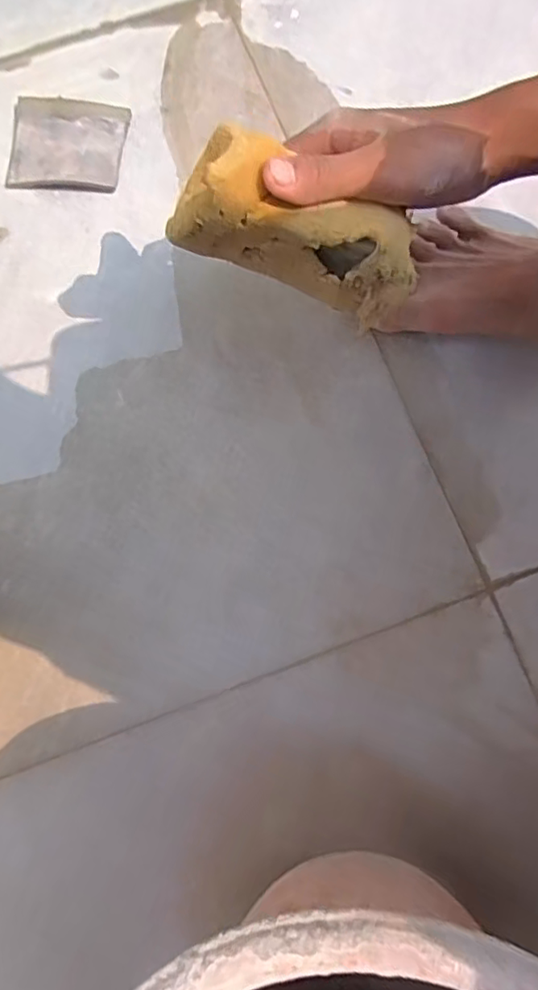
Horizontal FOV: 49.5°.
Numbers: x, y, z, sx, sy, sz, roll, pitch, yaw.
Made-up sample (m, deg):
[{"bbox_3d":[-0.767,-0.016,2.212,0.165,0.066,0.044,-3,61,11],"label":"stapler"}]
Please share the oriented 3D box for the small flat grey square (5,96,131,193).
[{"bbox_3d":[-0.179,-0.309,0.516,0.098,0.014,0.089,6,79,2],"label":"small flat grey square"}]

